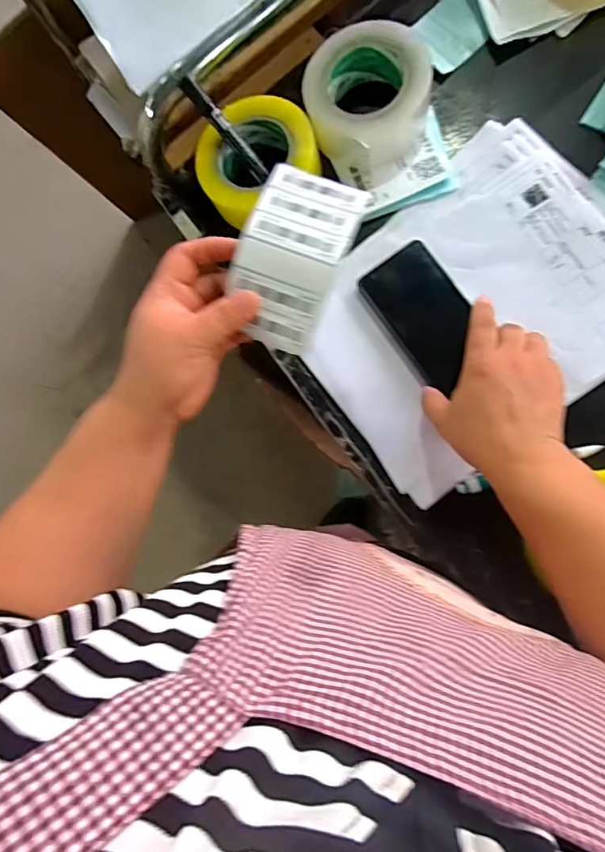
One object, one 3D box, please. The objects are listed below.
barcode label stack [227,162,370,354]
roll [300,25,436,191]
[{"bbox_3d":[-0.007,-0.122,0.343,0.073,0.024,0.125,20,88,10],"label":"barcode label stack"},{"bbox_3d":[0.069,-0.330,0.487,0.123,0.043,0.140,-23,81,8],"label":"roll"}]

